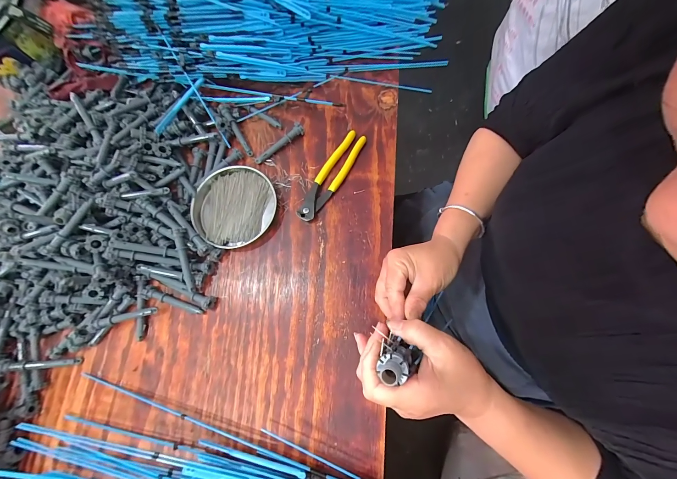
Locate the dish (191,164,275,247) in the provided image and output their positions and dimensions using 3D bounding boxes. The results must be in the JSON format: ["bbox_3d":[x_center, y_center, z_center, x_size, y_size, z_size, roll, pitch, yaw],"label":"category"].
[{"bbox_3d":[-0.167,-0.052,0.450,0.123,0.018,0.130,0,75,1],"label":"dish"}]

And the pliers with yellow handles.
[{"bbox_3d":[-0.010,-0.100,0.454,0.034,0.015,0.165,32,81,13],"label":"pliers with yellow handles"}]

